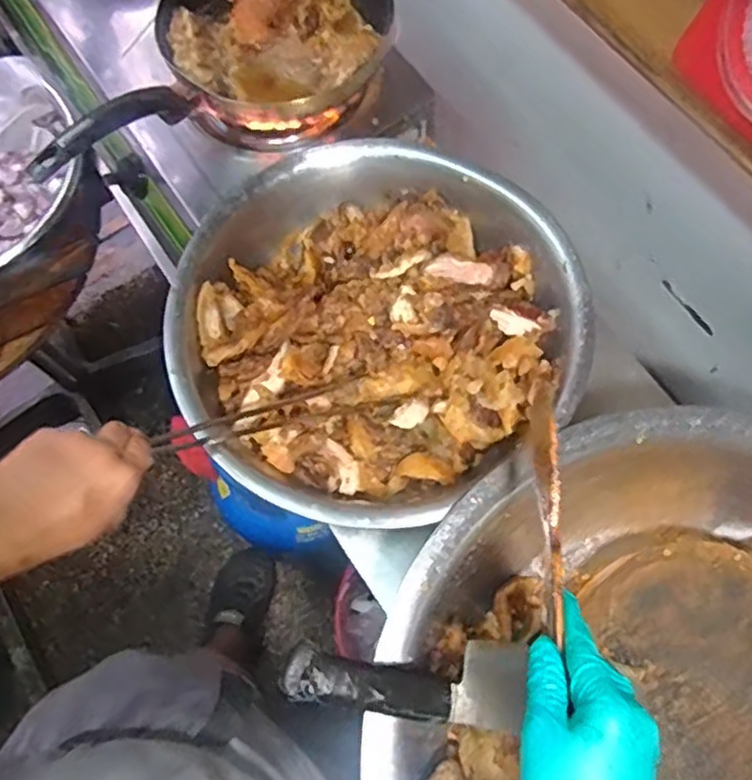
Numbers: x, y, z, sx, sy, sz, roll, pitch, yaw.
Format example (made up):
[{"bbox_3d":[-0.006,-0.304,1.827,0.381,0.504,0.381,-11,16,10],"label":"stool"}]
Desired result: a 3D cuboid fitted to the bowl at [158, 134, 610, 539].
[{"bbox_3d":[-0.002,-0.060,0.719,0.393,0.109,0.383,-1,71,2],"label":"bowl"}]

